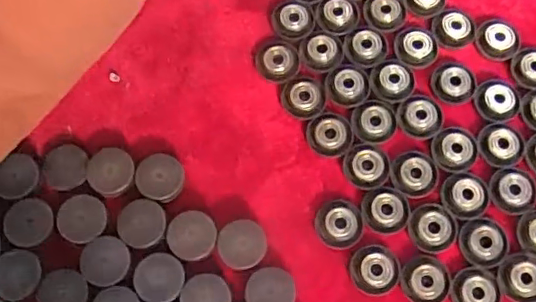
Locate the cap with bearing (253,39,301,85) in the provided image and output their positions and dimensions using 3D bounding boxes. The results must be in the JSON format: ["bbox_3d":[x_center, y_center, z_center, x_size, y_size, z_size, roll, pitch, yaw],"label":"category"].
[{"bbox_3d":[0.007,-0.069,0.428,0.032,0.008,0.036,-6,74,-1],"label":"cap with bearing"}]

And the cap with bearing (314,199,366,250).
[{"bbox_3d":[0.049,0.050,0.392,0.032,0.009,0.033,0,74,1],"label":"cap with bearing"}]

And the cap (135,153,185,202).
[{"bbox_3d":[-0.076,0.018,0.401,0.033,0.012,0.033,0,74,1],"label":"cap"}]

